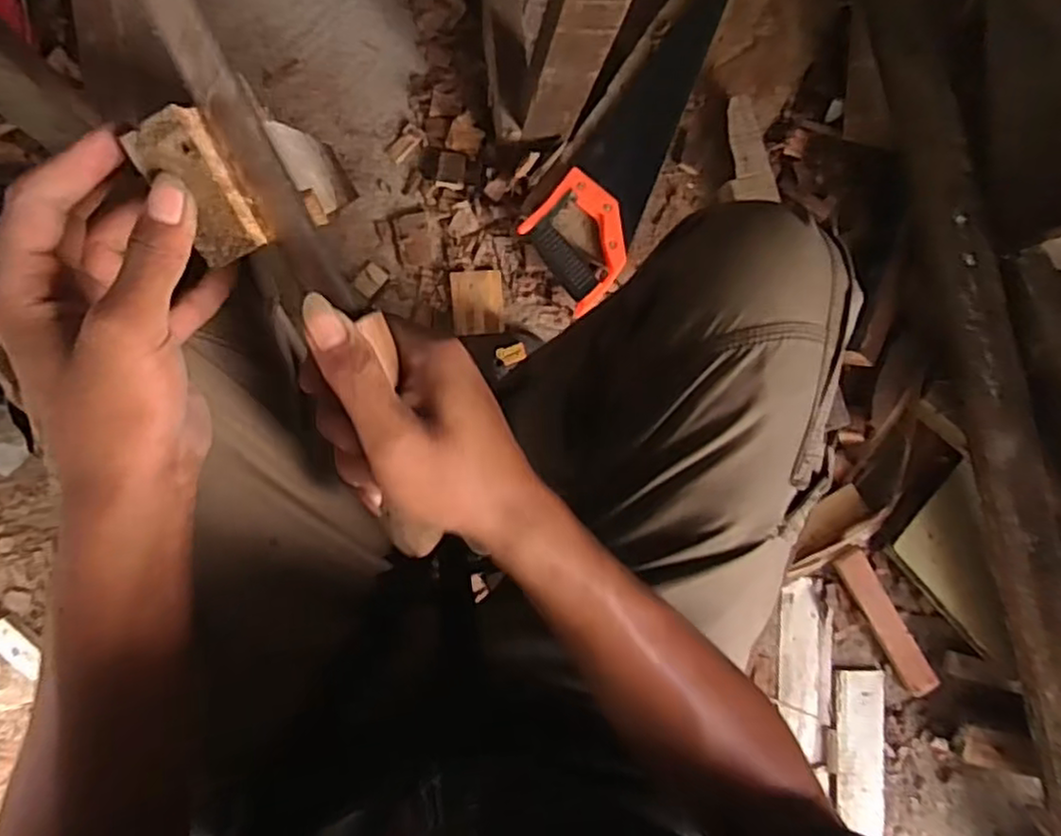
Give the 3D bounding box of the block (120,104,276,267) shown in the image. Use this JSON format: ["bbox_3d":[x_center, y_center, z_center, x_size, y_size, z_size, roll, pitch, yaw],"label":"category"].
[{"bbox_3d":[-0.135,-0.094,0.284,0.029,0.019,0.059,-31,111,-8],"label":"block"}]

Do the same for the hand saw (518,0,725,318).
[{"bbox_3d":[0.134,-0.329,0.806,0.120,0.023,0.411,33,84,-5],"label":"hand saw"}]

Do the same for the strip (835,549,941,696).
[{"bbox_3d":[0.438,0.251,0.852,0.037,0.012,0.199,-30,92,15],"label":"strip"}]

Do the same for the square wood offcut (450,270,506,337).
[{"bbox_3d":[-0.061,-0.136,0.814,0.060,0.011,0.075,-4,88,-7],"label":"square wood offcut"}]

